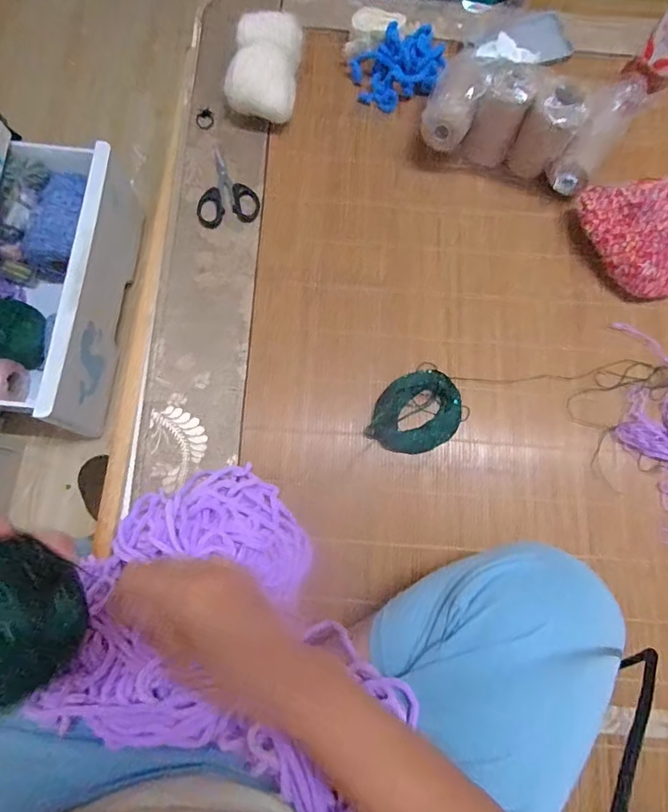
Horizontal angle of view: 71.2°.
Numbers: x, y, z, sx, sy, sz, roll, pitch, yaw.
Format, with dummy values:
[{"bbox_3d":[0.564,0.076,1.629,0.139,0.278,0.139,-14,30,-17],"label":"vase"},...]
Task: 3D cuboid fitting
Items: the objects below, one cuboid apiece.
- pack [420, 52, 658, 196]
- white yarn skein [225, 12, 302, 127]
[{"bbox_3d":[0.221,-0.325,0.554,0.223,0.109,0.074,19,78,5],"label":"pack"},{"bbox_3d":[-0.084,-0.419,0.591,0.074,0.081,0.118,13,76,2],"label":"white yarn skein"}]

